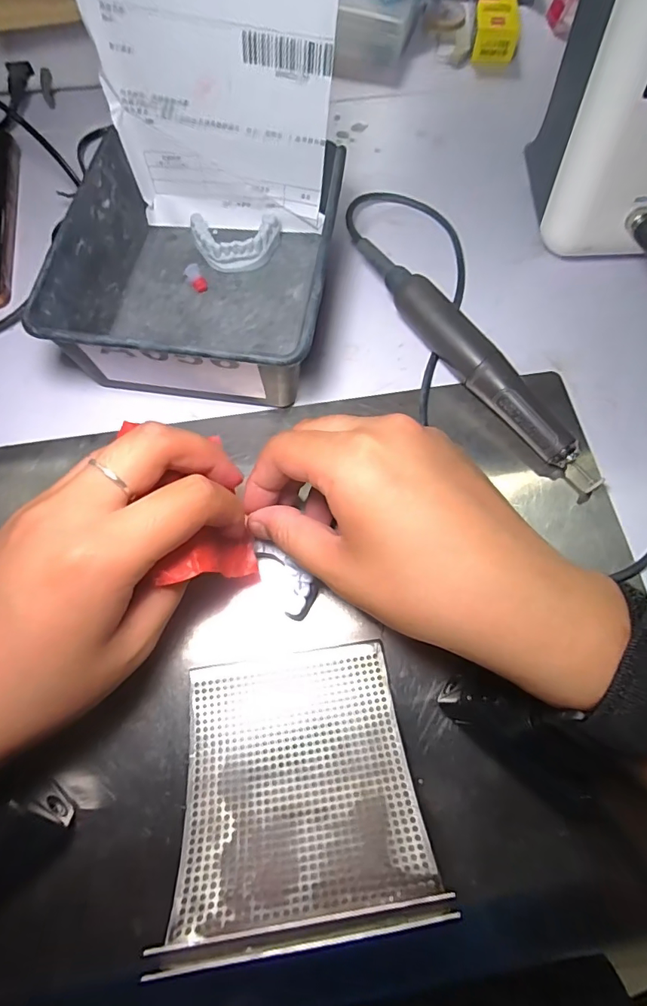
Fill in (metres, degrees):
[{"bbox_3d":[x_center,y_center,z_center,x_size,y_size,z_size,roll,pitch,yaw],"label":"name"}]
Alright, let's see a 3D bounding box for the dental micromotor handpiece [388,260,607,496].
[{"bbox_3d":[0.100,-0.077,0.293,0.028,0.031,0.179,-37,74,-13],"label":"dental micromotor handpiece"}]

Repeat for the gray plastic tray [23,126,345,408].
[{"bbox_3d":[-0.073,-0.146,0.303,0.154,0.063,0.167,9,70,3],"label":"gray plastic tray"}]

